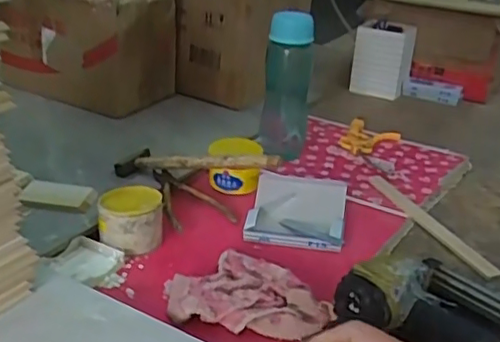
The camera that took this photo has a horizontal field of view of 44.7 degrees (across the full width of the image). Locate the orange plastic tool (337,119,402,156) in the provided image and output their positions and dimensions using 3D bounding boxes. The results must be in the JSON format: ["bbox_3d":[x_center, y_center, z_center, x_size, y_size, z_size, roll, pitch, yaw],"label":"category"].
[{"bbox_3d":[0.216,-0.056,1.097,0.097,0.025,0.132,12,25,16],"label":"orange plastic tool"}]

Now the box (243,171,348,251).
[{"bbox_3d":[0.064,0.051,0.815,0.126,0.039,0.136,9,25,10],"label":"box"}]

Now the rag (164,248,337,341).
[{"bbox_3d":[-0.001,0.131,0.653,0.178,0.035,0.115,6,24,5],"label":"rag"}]

